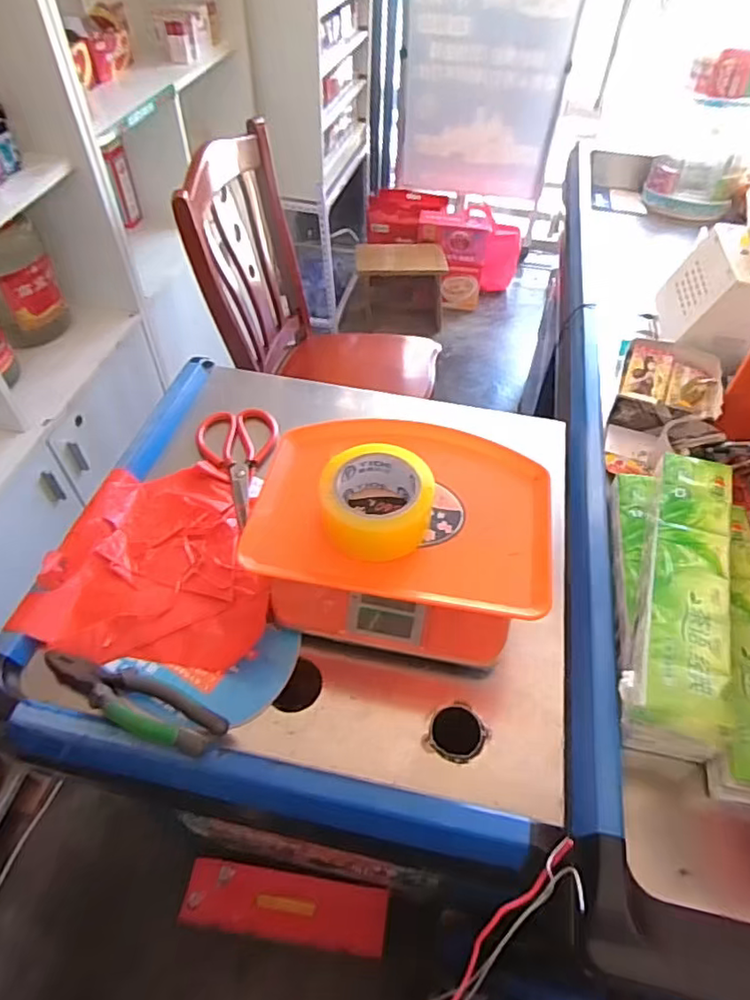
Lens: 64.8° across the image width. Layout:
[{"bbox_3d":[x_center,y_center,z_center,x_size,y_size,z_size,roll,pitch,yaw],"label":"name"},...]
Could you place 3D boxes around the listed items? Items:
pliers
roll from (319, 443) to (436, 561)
[{"bbox_3d":[-0.242,0.188,0.571,0.205,0.036,0.052,21,53,15],"label":"pliers"},{"bbox_3d":[0.002,0.002,0.589,0.112,0.061,0.100,-2,50,-4],"label":"roll"}]

